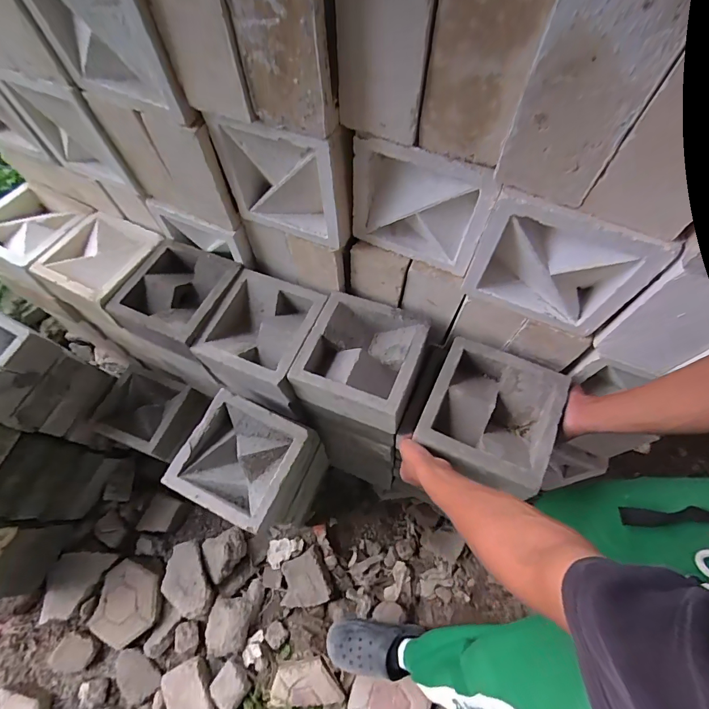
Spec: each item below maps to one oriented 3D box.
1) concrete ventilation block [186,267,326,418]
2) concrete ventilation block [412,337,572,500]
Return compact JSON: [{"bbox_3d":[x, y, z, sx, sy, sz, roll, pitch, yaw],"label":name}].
[{"bbox_3d":[-0.182,-0.024,0.844,0.193,0.196,0.211,20,68,11],"label":"concrete ventilation block"},{"bbox_3d":[0.223,0.093,0.664,0.191,0.074,0.202,24,67,10],"label":"concrete ventilation block"}]

